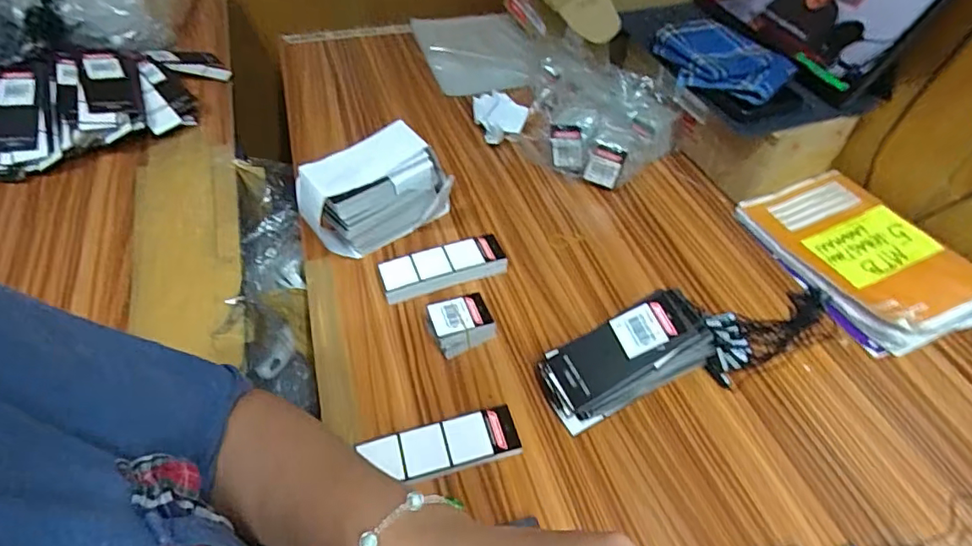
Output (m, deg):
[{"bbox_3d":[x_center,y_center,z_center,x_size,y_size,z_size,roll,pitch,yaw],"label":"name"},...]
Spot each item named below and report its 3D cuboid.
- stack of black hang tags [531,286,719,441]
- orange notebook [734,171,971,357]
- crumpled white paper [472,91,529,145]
[{"bbox_3d":[0.108,0.067,0.416,0.123,0.075,0.056,-19,52,-16],"label":"stack of black hang tags"},{"bbox_3d":[0.376,-0.022,0.525,0.134,0.024,0.202,-18,52,-16],"label":"orange notebook"},{"bbox_3d":[0.018,-0.197,0.659,0.055,0.043,0.057,-18,51,-15],"label":"crumpled white paper"}]

